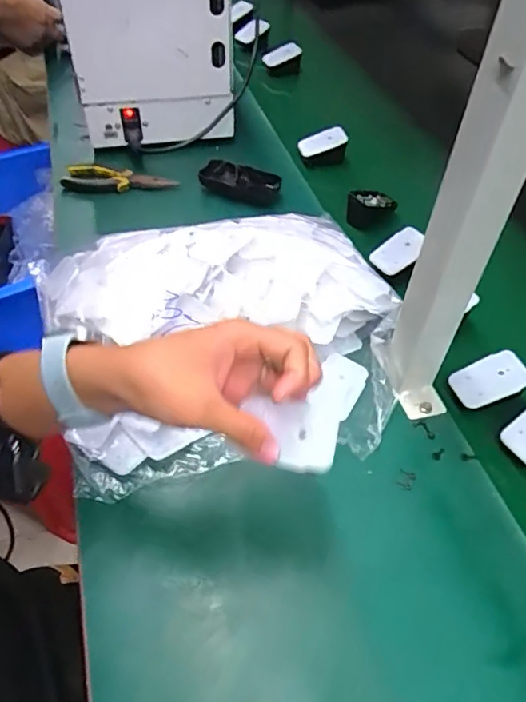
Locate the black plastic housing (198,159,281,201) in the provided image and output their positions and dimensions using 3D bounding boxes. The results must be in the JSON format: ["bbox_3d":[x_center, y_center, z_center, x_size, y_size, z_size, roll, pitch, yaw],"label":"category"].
[{"bbox_3d":[-0.033,-0.231,0.748,0.112,0.029,0.042,21,52,14],"label":"black plastic housing"}]

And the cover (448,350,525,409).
[{"bbox_3d":[0.218,0.028,0.525,0.069,0.005,0.042,-26,59,5],"label":"cover"}]

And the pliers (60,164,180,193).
[{"bbox_3d":[-0.200,-0.235,0.755,0.149,0.016,0.053,9,50,5],"label":"pliers"}]

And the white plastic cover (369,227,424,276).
[{"bbox_3d":[0.161,-0.118,0.646,0.068,0.011,0.040,-35,83,-4],"label":"white plastic cover"}]

